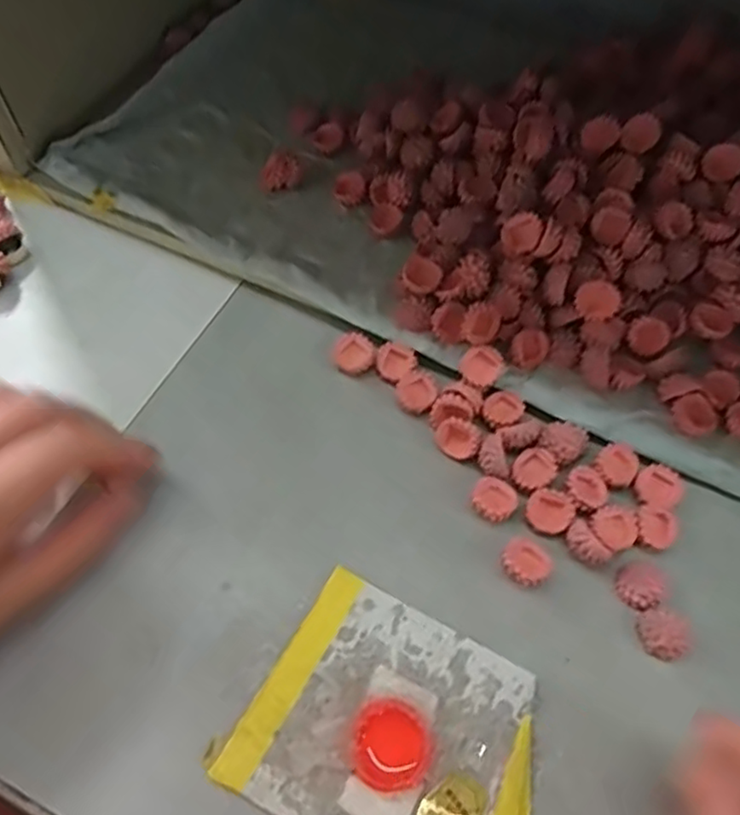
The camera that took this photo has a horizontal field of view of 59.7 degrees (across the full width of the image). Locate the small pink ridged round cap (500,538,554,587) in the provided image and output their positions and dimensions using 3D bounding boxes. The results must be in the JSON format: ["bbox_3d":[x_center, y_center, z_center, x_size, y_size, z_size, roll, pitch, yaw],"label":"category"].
[{"bbox_3d":[0.067,0.066,0.277,0.020,0.006,0.020,1,62,-2],"label":"small pink ridged round cap"}]

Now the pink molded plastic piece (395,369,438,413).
[{"bbox_3d":[0.023,-0.008,0.317,0.022,0.007,0.017,-41,70,-20],"label":"pink molded plastic piece"}]

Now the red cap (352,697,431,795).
[{"bbox_3d":[0.008,0.126,0.241,0.028,0.006,0.030,1,62,-2],"label":"red cap"}]

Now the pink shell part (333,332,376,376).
[{"bbox_3d":[-0.009,-0.028,0.327,0.020,0.007,0.021,-18,64,-11],"label":"pink shell part"}]

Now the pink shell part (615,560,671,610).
[{"bbox_3d":[0.115,0.075,0.273,0.018,0.008,0.018,1,62,-2],"label":"pink shell part"}]

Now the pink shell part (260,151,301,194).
[{"bbox_3d":[-0.052,-0.134,0.369,0.022,0.017,0.012,-15,63,-10],"label":"pink shell part"}]

